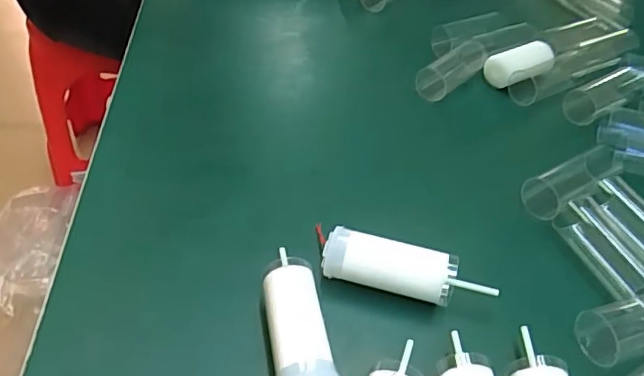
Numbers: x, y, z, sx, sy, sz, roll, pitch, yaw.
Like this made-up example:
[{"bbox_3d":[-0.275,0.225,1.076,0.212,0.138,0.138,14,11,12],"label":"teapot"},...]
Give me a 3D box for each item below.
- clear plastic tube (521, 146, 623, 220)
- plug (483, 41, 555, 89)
[{"bbox_3d":[0.122,-0.003,0.274,0.055,0.013,0.017,-23,49,-25],"label":"clear plastic tube"},{"bbox_3d":[0.123,-0.077,0.349,0.042,0.016,0.017,-19,45,-1],"label":"plug"}]

